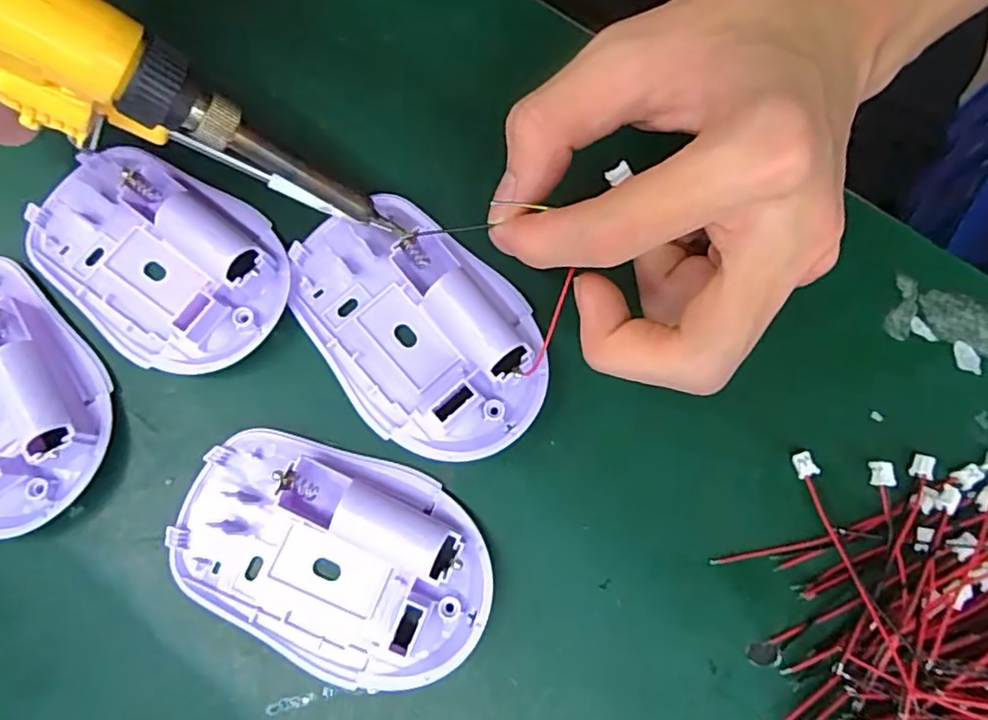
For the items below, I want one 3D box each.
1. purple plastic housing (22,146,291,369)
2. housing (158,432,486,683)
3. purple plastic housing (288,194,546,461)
[{"bbox_3d":[-0.114,-0.036,0.209,0.093,0.014,0.060,32,80,8],"label":"purple plastic housing"},{"bbox_3d":[-0.048,0.057,0.185,0.095,0.017,0.061,27,77,7],"label":"housing"},{"bbox_3d":[-0.027,-0.011,0.200,0.056,0.021,0.094,-42,79,-10],"label":"purple plastic housing"}]

